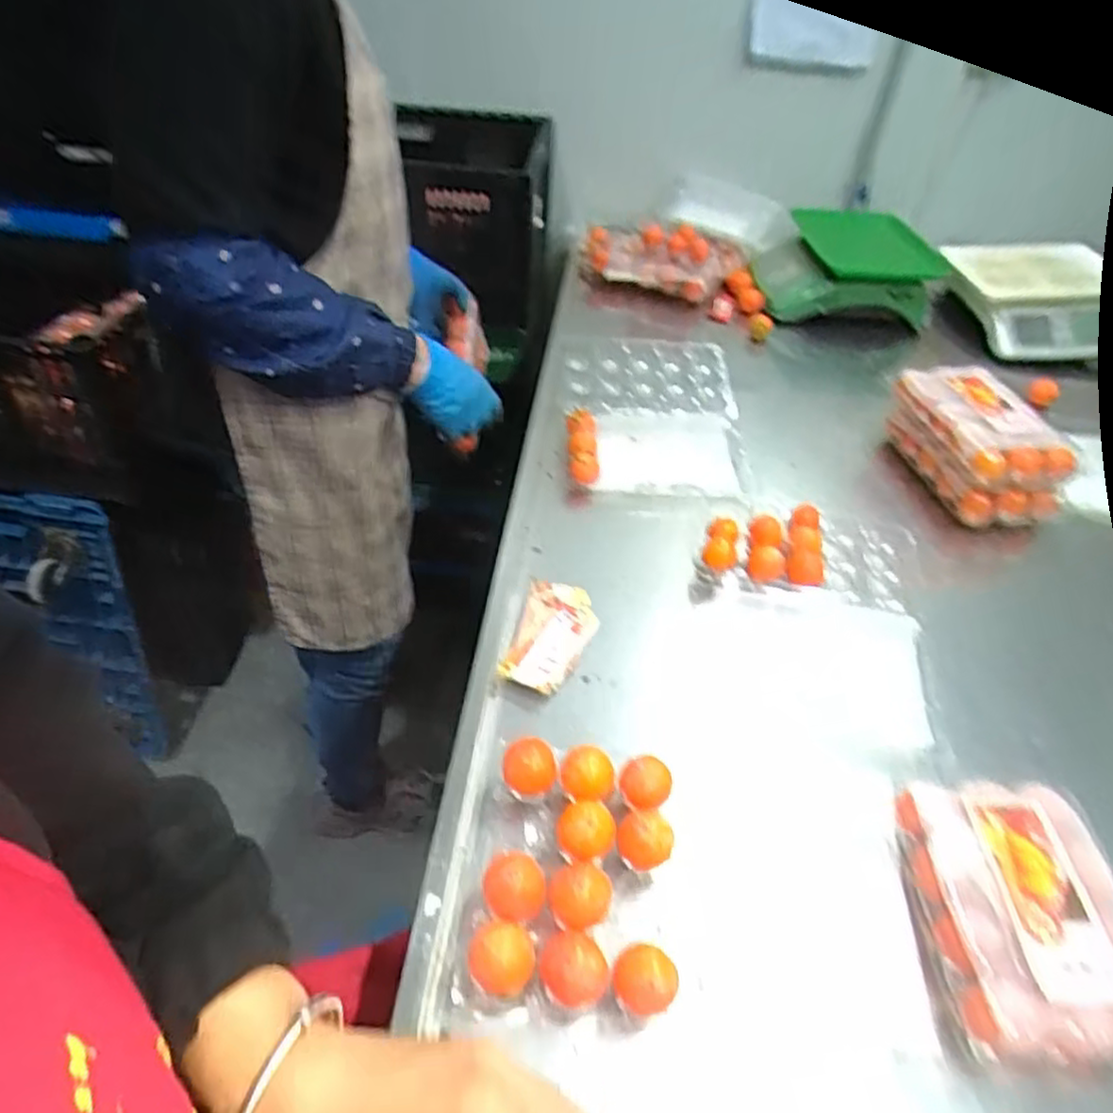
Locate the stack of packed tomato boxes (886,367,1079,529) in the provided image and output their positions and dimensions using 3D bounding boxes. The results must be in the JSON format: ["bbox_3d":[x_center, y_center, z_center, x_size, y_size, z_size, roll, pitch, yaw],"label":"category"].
[{"bbox_3d":[0.536,-0.143,0.922,0.136,0.109,0.224,-5,44,-11],"label":"stack of packed tomato boxes"}]

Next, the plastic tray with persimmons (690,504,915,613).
[{"bbox_3d":[0.277,-0.003,0.787,0.253,0.045,0.148,6,43,0],"label":"plastic tray with persimmons"}]

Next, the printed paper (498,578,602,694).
[{"bbox_3d":[-0.003,0.078,0.698,0.074,0.027,0.133,12,44,7],"label":"printed paper"}]

